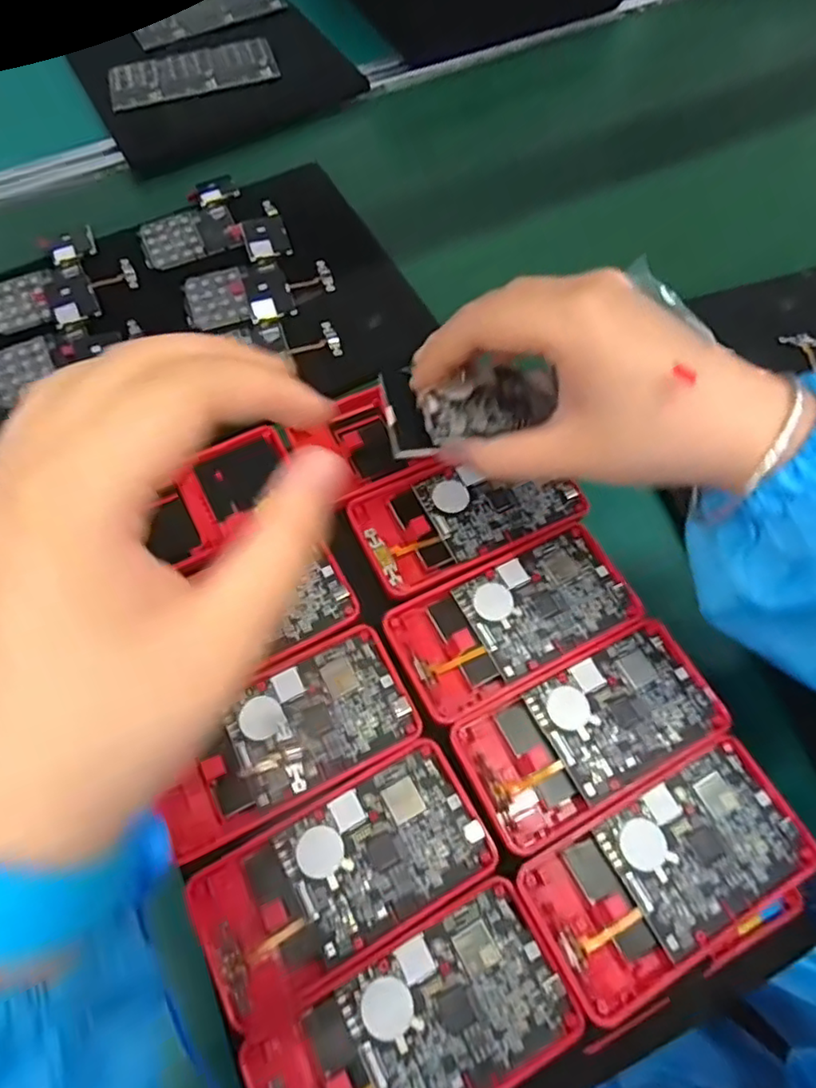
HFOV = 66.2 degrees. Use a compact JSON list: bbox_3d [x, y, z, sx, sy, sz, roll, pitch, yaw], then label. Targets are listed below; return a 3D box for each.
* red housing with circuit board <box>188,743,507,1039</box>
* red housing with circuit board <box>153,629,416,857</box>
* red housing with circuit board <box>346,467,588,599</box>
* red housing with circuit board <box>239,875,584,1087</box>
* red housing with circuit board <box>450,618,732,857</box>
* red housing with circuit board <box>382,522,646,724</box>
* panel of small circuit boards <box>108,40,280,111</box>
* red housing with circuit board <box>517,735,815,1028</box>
[{"bbox_3d":[-0.027,0.137,0.261,0.119,0.009,0.060,-29,68,-9],"label":"red housing with circuit board"},{"bbox_3d":[-0.057,0.087,0.289,0.116,0.011,0.061,-27,67,-9],"label":"red housing with circuit board"},{"bbox_3d":[0.032,-0.018,0.338,0.118,0.013,0.062,-25,67,-8],"label":"red housing with circuit board"},{"bbox_3d":[0.003,0.188,0.237,0.119,0.009,0.061,-28,67,-9],"label":"red housing with circuit board"},{"bbox_3d":[0.085,0.084,0.287,0.119,0.016,0.060,-27,67,-9],"label":"red housing with circuit board"},{"bbox_3d":[0.054,0.035,0.311,0.119,0.016,0.061,-27,67,-9],"label":"red housing with circuit board"},{"bbox_3d":[-0.216,-0.472,0.630,0.165,0.009,0.081,-14,66,-3],"label":"panel of small circuit boards"},{"bbox_3d":[0.111,0.136,0.262,0.119,0.019,0.064,-27,67,-9],"label":"red housing with circuit board"}]

